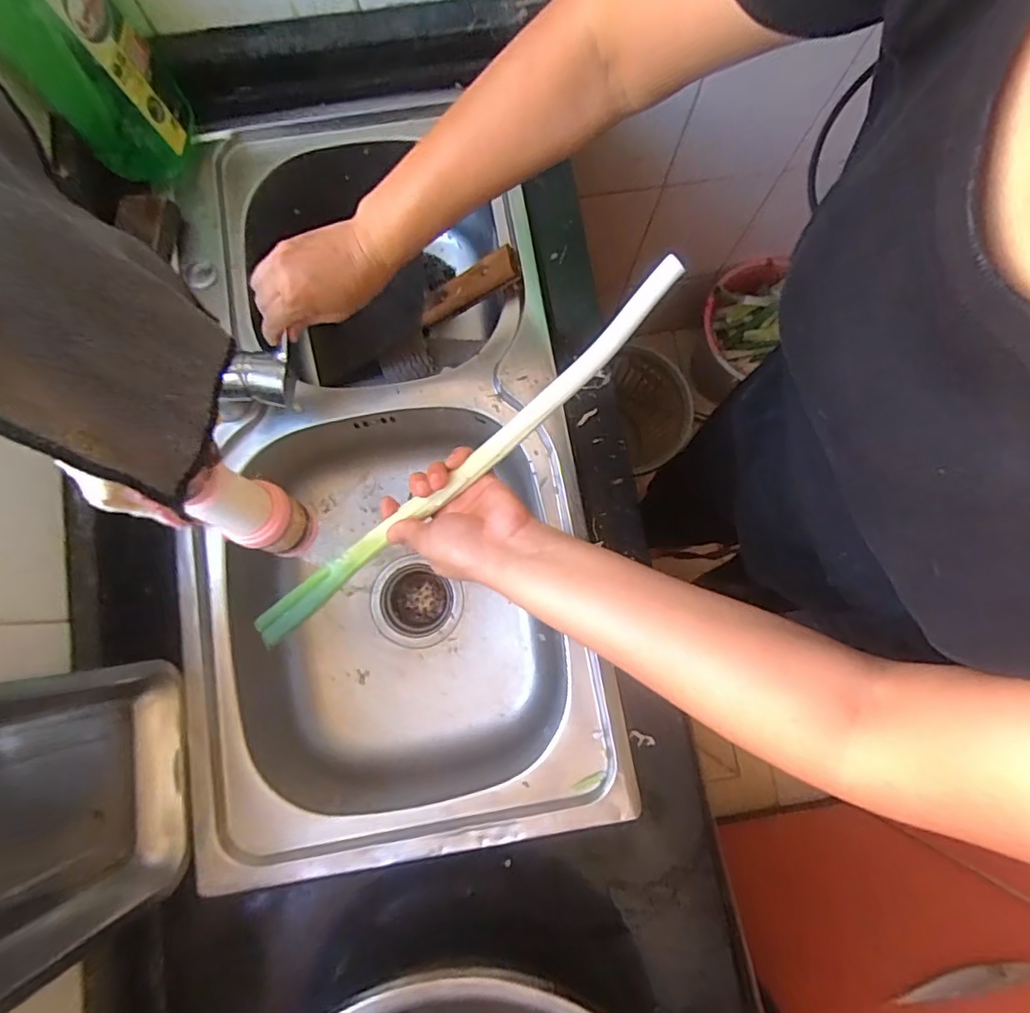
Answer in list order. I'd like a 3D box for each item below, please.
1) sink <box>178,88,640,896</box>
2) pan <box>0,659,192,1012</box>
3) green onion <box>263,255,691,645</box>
[{"bbox_3d":[-0.140,-0.049,0.647,0.392,0.186,0.748,-9,80,-3],"label":"sink"},{"bbox_3d":[-0.326,0.217,0.398,0.081,0.223,0.193,-8,80,-3],"label":"pan"},{"bbox_3d":[-0.046,-0.026,0.432,0.422,0.015,0.030,-39,82,11],"label":"green onion"}]

